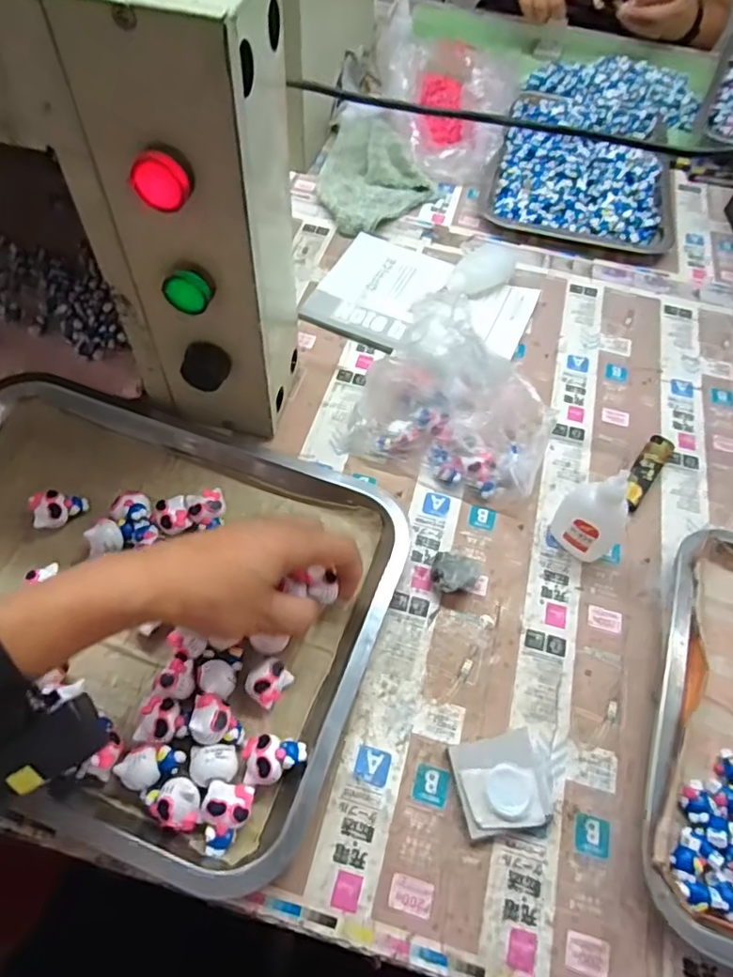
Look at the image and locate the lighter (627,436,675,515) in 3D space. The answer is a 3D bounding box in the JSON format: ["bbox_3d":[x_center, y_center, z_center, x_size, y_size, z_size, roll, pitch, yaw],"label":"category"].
[{"bbox_3d":[0.231,-0.014,0.481,0.021,0.013,0.088,35,64,16],"label":"lighter"}]

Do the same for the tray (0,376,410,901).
[{"bbox_3d":[-0.170,0.061,0.392,0.357,0.036,0.275,19,61,8],"label":"tray"}]

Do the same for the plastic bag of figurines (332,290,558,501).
[{"bbox_3d":[0.069,-0.072,0.454,0.153,0.094,0.104,20,61,8],"label":"plastic bag of figurines"}]

